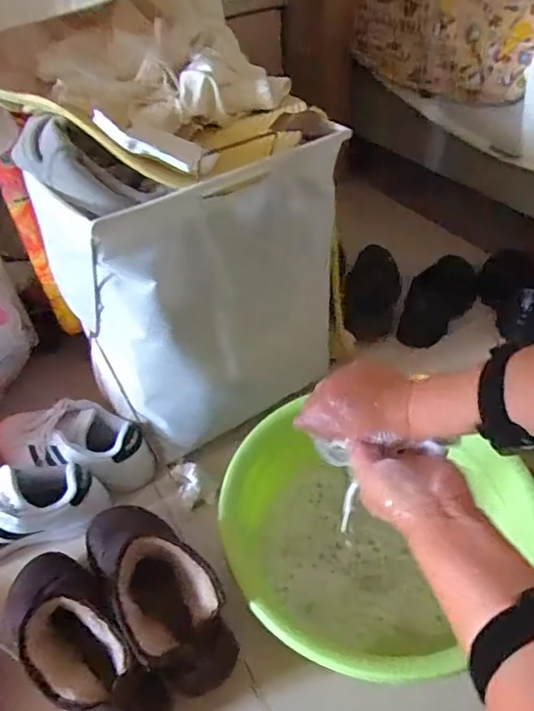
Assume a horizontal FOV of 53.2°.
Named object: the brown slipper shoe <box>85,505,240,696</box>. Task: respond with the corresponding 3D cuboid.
[{"bbox_3d":[-0.142,0.257,0.630,0.099,0.182,0.243,-30,48,-24],"label":"brown slipper shoe"}]

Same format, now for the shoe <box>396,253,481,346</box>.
[{"bbox_3d":[0.343,-0.111,1.061,0.105,0.067,0.241,20,49,25],"label":"shoe"}]

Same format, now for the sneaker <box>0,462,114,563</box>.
[{"bbox_3d":[-0.366,0.223,0.741,0.268,0.104,0.089,-18,44,-13],"label":"sneaker"}]

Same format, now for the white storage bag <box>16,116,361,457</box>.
[{"bbox_3d":[-0.079,-0.110,0.746,0.334,0.418,0.196,-35,50,-28],"label":"white storage bag"}]

